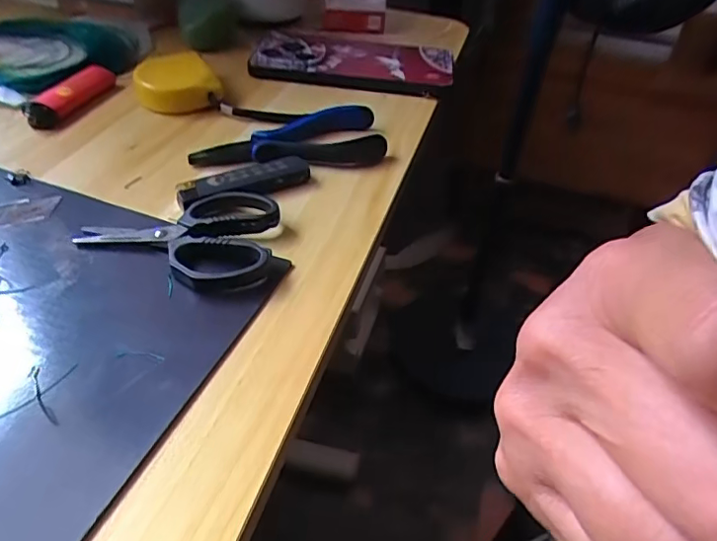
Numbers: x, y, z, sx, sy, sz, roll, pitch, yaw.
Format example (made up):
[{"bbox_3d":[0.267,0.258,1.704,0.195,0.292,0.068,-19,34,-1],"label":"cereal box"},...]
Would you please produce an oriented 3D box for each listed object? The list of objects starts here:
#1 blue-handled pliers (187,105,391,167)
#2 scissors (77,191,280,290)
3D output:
[{"bbox_3d":[-0.045,-0.083,0.360,0.122,0.014,0.054,-11,43,-15],"label":"blue-handled pliers"},{"bbox_3d":[-0.092,-0.017,0.282,0.097,0.012,0.068,1,41,-2],"label":"scissors"}]

